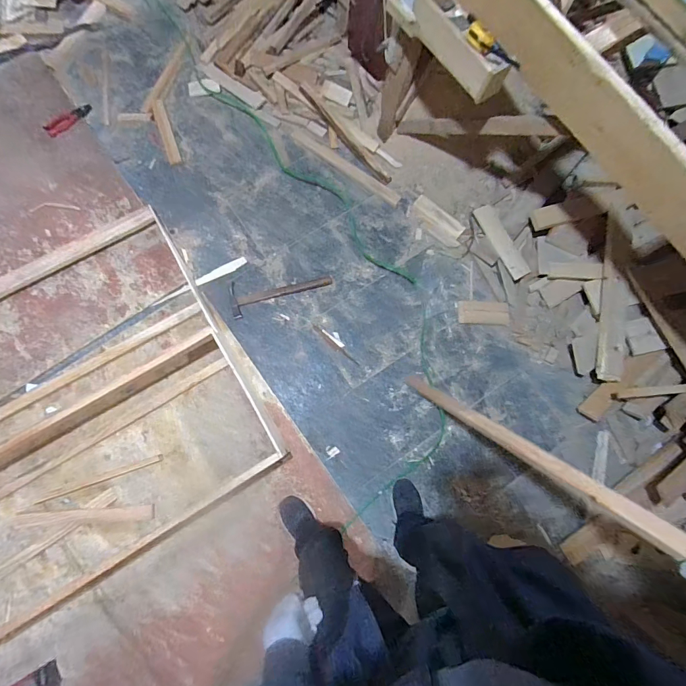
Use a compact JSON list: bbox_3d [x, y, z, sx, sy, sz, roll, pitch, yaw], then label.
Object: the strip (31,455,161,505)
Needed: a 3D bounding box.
[{"bbox_3d":[-0.827,0.461,1.261,0.417,0.005,0.024,-19,80,-2],"label":"strip"}]

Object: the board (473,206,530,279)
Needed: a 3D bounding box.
[{"bbox_3d":[0.614,-0.391,1.437,0.069,0.026,0.311,-30,87,22],"label":"board"}]

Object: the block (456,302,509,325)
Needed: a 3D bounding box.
[{"bbox_3d":[0.546,-0.118,1.448,0.194,0.017,0.093,0,80,-12],"label":"block"}]

